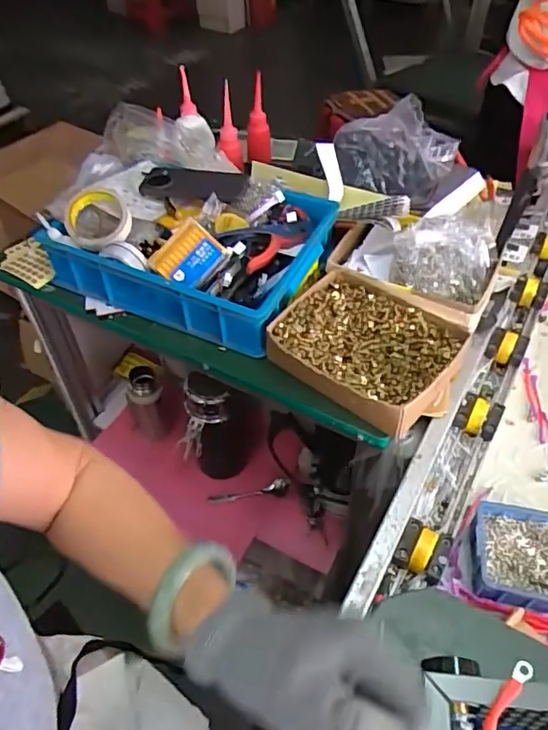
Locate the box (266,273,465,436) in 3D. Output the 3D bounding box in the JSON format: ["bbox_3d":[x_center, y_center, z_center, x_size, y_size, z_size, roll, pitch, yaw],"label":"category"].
[{"bbox_3d":[0.122,-0.028,0.703,0.219,0.054,0.198,27,53,24],"label":"box"}]

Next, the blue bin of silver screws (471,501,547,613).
[{"bbox_3d":[0.292,0.216,0.592,0.151,0.050,0.102,8,47,8],"label":"blue bin of silver screws"}]

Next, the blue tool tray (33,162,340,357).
[{"bbox_3d":[-0.130,-0.185,0.824,0.392,0.097,0.268,20,50,18],"label":"blue tool tray"}]

